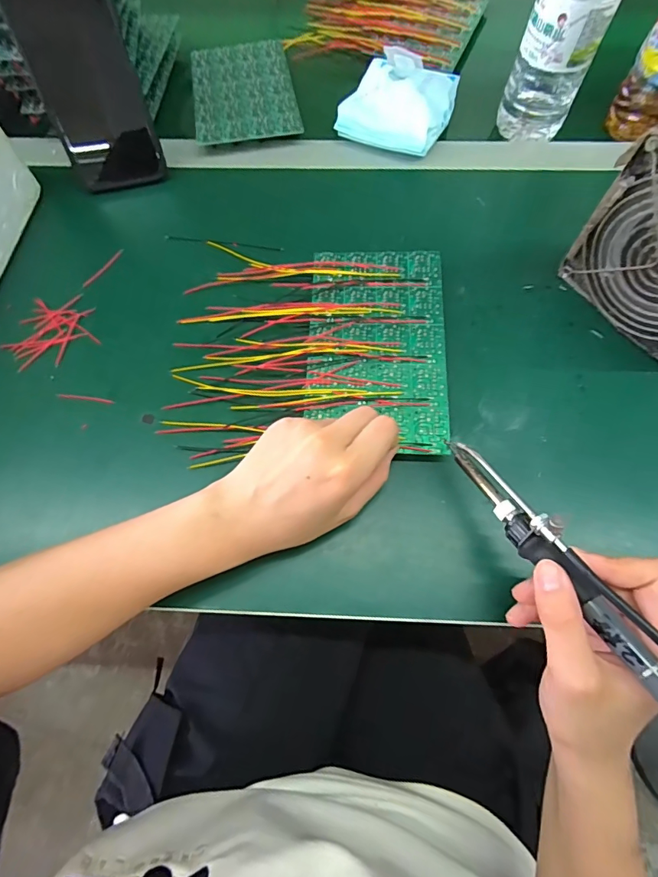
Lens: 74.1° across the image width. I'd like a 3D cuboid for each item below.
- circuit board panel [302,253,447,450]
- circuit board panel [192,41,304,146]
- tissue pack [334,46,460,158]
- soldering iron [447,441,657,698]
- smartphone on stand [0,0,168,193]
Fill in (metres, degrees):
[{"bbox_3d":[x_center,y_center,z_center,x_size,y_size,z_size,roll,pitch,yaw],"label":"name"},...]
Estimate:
[{"bbox_3d":[0.036,-0.072,0.330,0.100,0.004,0.169,2,70,1],"label":"circuit board panel"},{"bbox_3d":[-0.088,-0.357,0.446,0.099,0.004,0.162,-10,65,-2],"label":"circuit board panel"},{"bbox_3d":[0.065,-0.321,0.411,0.101,0.044,0.100,18,70,8],"label":"tissue pack"},{"bbox_3d":[0.129,0.075,0.213,0.021,0.038,0.211,-27,55,-9],"label":"soldering iron"},{"bbox_3d":[-0.196,-0.294,0.348,0.078,0.166,0.015,-10,50,-3],"label":"smartphone on stand"}]

